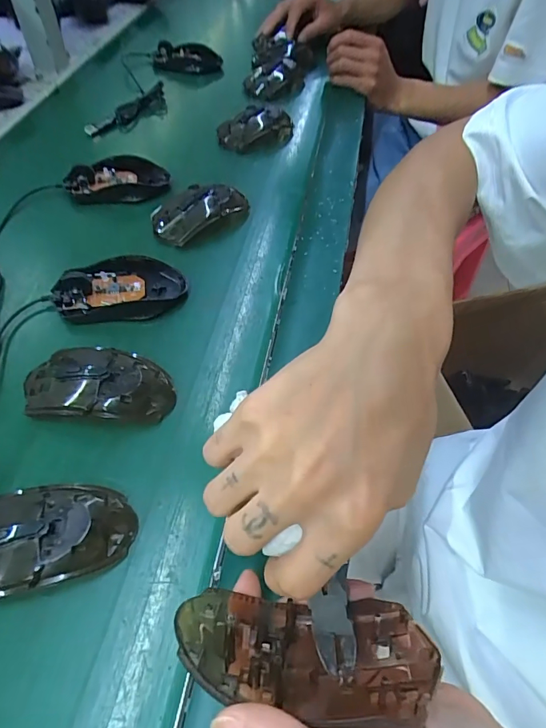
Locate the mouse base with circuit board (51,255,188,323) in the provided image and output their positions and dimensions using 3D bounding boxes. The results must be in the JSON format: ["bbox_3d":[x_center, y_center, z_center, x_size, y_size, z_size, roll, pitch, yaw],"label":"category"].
[{"bbox_3d":[-0.138,-0.069,0.385,0.114,0.025,0.063,-4,55,-7],"label":"mouse base with circuit board"}]

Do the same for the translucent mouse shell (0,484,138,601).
[{"bbox_3d":[-0.143,0.105,0.255,0.109,0.031,0.059,-7,55,-9],"label":"translucent mouse shell"}]

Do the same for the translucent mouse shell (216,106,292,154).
[{"bbox_3d":[-0.017,-0.317,0.563,0.105,0.033,0.061,-37,65,-26],"label":"translucent mouse shell"}]

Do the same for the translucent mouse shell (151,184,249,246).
[{"bbox_3d":[-0.078,-0.165,0.449,0.099,0.033,0.053,-32,63,-24],"label":"translucent mouse shell"}]

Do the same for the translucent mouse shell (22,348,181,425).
[{"bbox_3d":[-0.131,0.014,0.319,0.110,0.030,0.057,7,54,1],"label":"translucent mouse shell"}]

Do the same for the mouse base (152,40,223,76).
[{"bbox_3d":[-0.138,-0.492,0.683,0.109,0.027,0.056,-7,55,-9],"label":"mouse base"}]

